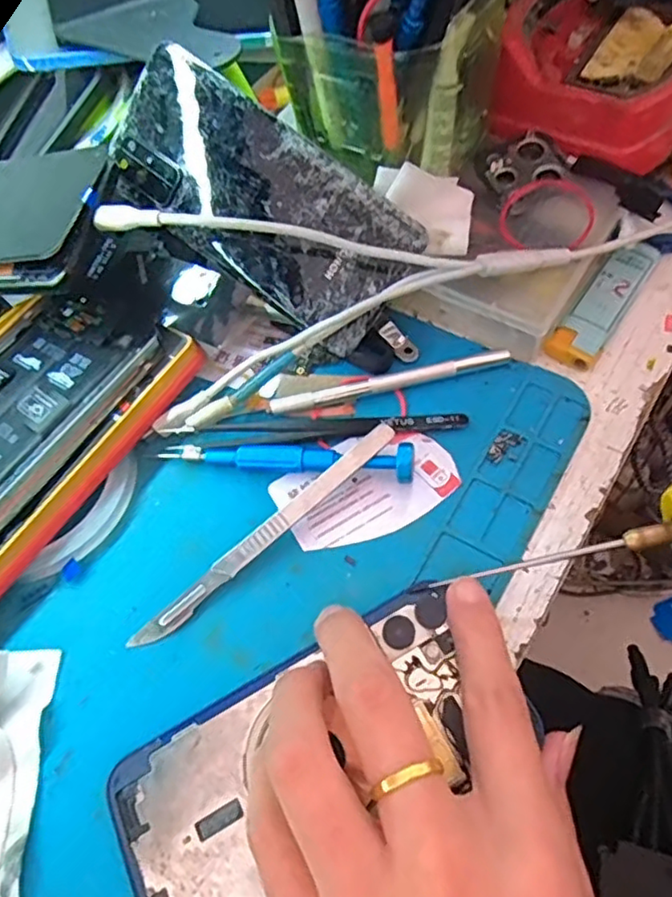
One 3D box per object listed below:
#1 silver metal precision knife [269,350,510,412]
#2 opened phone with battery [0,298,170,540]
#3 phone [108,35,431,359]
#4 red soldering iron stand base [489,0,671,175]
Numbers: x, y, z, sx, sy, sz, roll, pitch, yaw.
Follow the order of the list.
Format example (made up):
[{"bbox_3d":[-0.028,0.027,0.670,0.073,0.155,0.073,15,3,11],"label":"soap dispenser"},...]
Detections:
[{"bbox_3d":[0.025,-0.031,0.290,0.111,0.004,0.009,-13,60,0],"label":"silver metal precision knife"},{"bbox_3d":[-0.154,-0.011,0.284,0.078,0.012,0.150,27,67,20],"label":"opened phone with battery"},{"bbox_3d":[-0.036,-0.115,0.293,0.151,0.009,0.069,37,104,4],"label":"phone"},{"bbox_3d":[0.134,-0.193,0.314,0.094,0.042,0.092,19,65,16],"label":"red soldering iron stand base"}]

